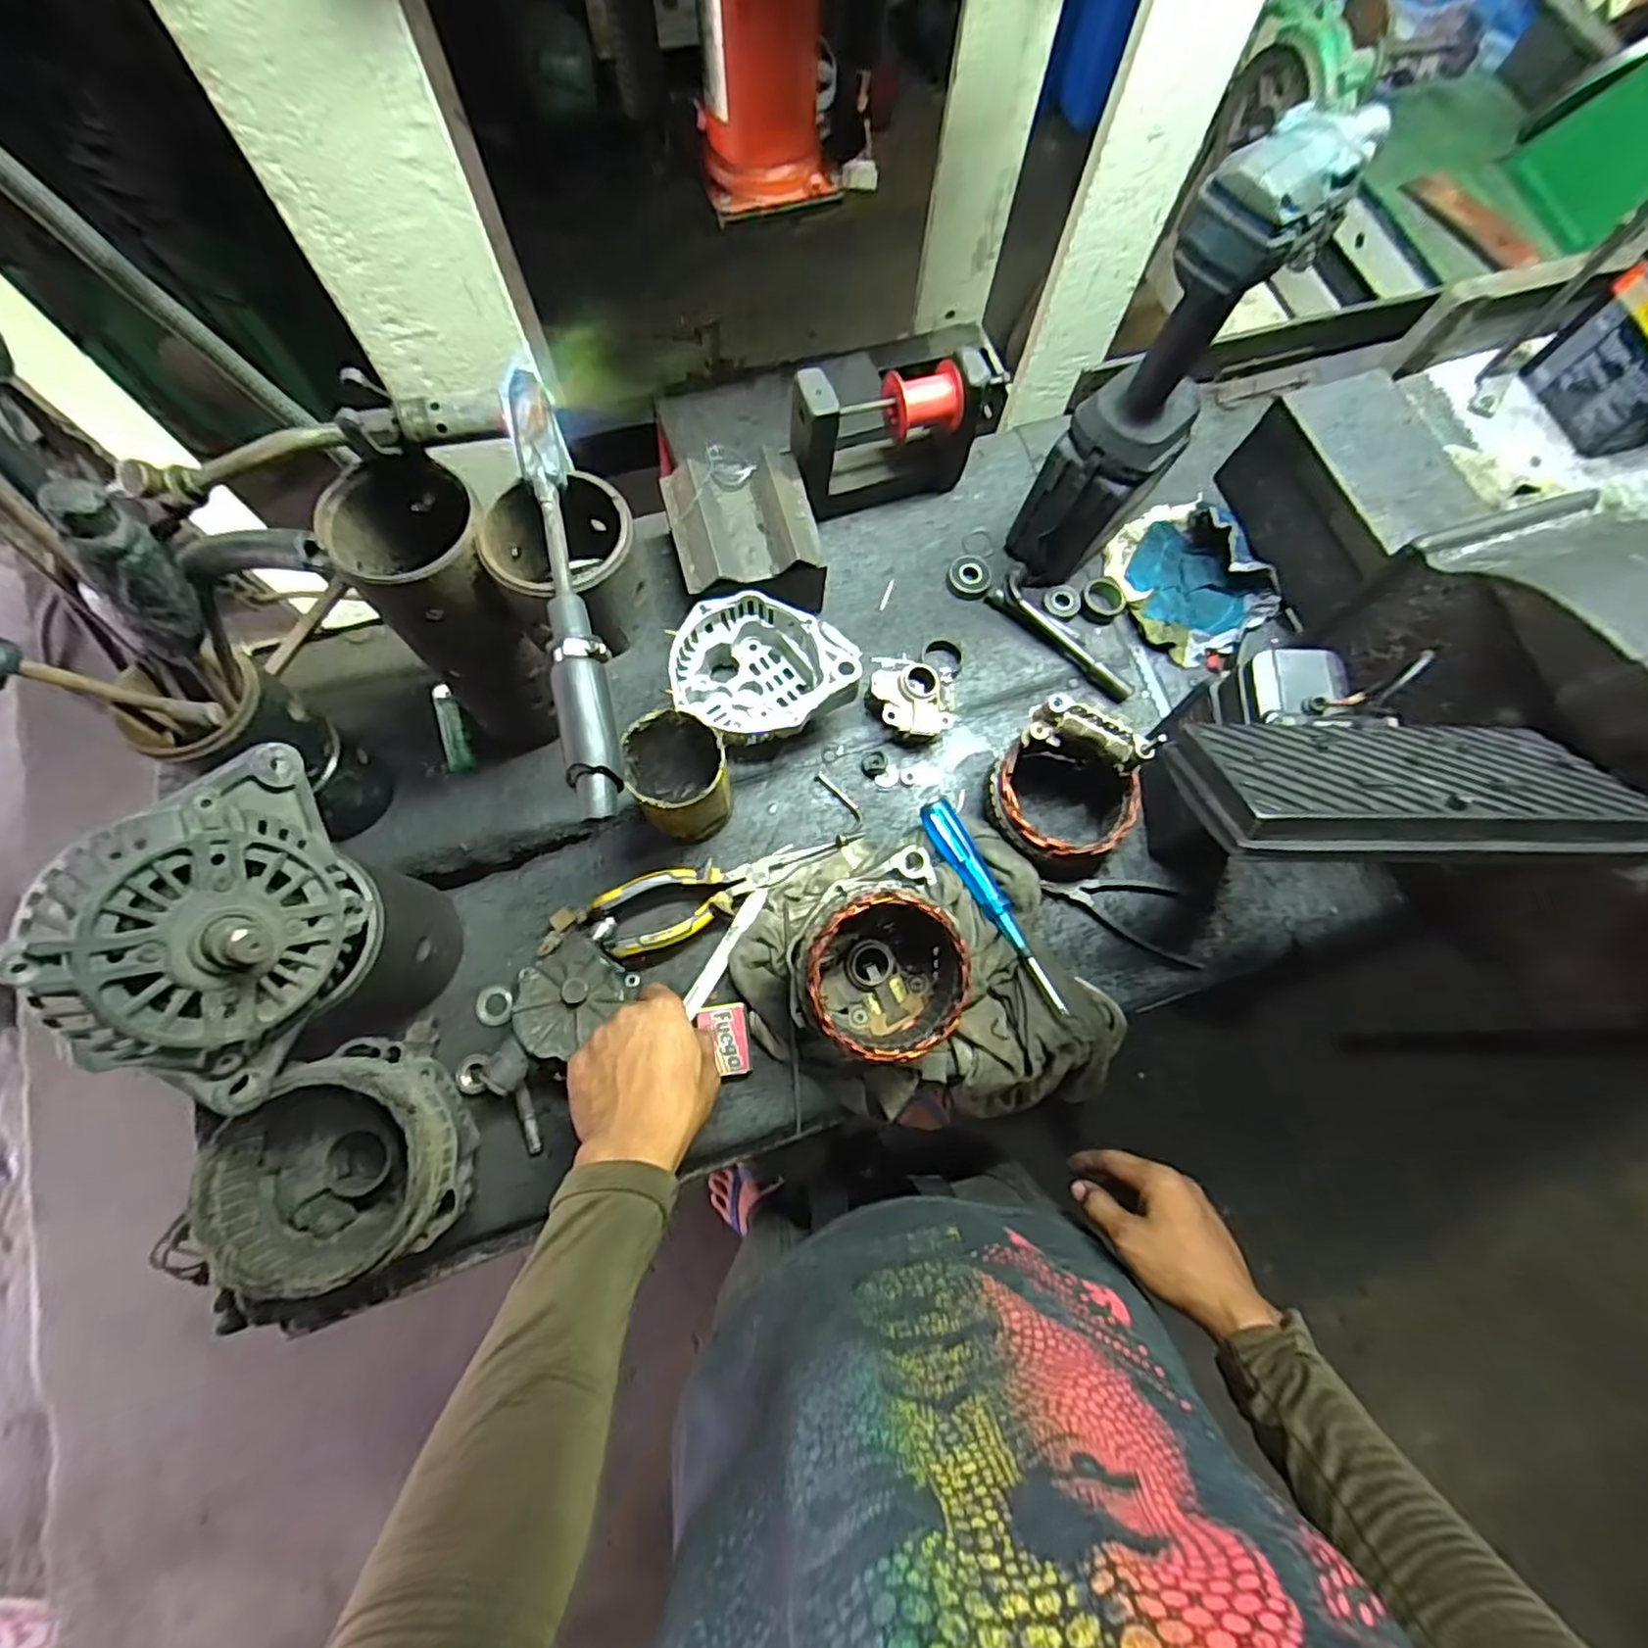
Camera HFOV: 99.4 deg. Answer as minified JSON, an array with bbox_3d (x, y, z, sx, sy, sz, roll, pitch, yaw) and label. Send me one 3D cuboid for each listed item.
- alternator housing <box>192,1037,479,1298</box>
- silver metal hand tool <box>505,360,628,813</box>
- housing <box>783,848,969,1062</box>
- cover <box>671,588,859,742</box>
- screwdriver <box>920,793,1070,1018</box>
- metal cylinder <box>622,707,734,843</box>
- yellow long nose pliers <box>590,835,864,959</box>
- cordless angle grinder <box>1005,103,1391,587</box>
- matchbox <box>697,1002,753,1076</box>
[{"bbox_3d":[-0.307,0.216,0.449,0.125,0.097,0.131,1,73,-2],"label":"alternator housing"},{"bbox_3d":[-0.143,-0.134,0.384,0.028,0.026,0.267,-12,74,-6],"label":"silver metal hand tool"},{"bbox_3d":[0.042,0.101,0.507,0.114,0.104,0.131,-17,74,-7],"label":"housing"},{"bbox_3d":[-0.046,-0.127,0.595,0.156,0.077,0.124,-13,74,-6],"label":"cover"},{"bbox_3d":[0.132,0.066,0.559,0.026,0.025,0.187,-25,76,-10],"label":"screwdriver"},{"bbox_3d":[-0.109,-0.033,0.540,0.072,0.100,0.075,-38,78,-13],"label":"metal cylinder"},{"bbox_3d":[-0.071,0.051,0.566,0.213,0.034,0.056,-18,74,-8],"label":"yellow long nose pliers"},{"bbox_3d":[0.241,-0.319,0.537,0.107,0.333,0.080,-42,79,-13],"label":"cordless angle grinder"},{"bbox_3d":[-0.076,0.167,0.544,0.036,0.011,0.053,-8,73,-5],"label":"matchbox"}]

